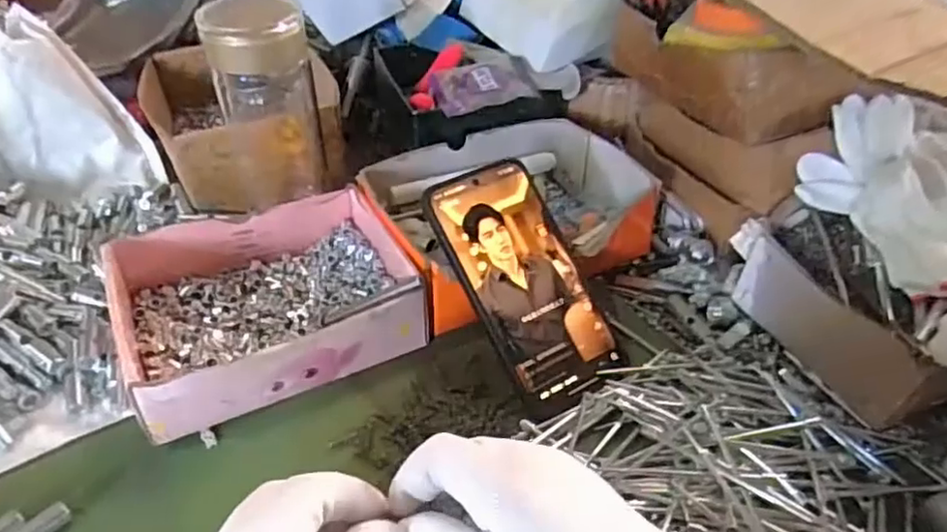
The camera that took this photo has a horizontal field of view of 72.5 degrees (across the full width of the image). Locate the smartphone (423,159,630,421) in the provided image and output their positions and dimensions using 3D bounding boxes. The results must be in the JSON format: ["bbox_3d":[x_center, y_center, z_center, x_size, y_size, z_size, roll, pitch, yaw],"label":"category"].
[{"bbox_3d":[0.035,0.008,0.412,0.077,0.009,0.159,-23,81,-21],"label":"smartphone"}]

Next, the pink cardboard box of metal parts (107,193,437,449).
[{"bbox_3d":[-0.136,0.019,0.430,0.177,0.051,0.141,-19,45,-22],"label":"pink cardboard box of metal parts"}]

